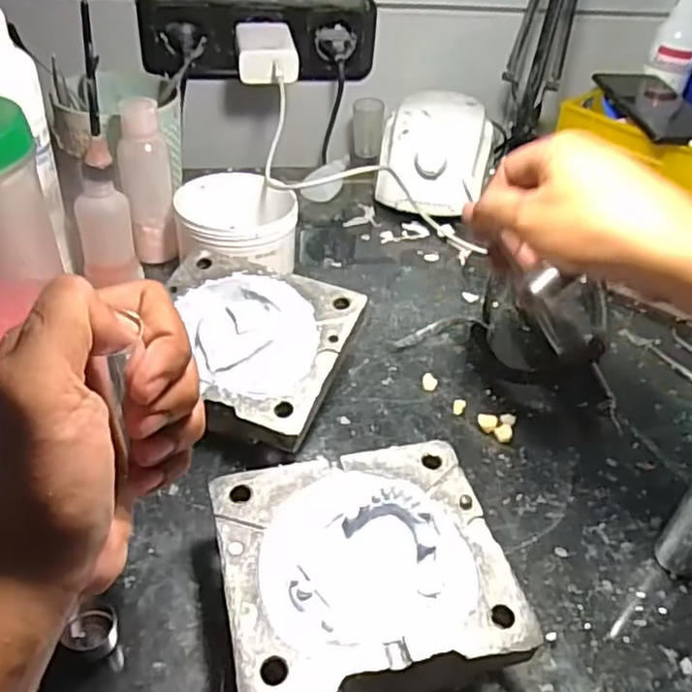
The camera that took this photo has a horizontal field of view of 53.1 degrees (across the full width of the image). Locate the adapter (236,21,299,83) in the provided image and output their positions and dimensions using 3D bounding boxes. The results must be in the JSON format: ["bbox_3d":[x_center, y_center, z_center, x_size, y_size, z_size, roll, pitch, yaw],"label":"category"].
[{"bbox_3d":[-0.072,-0.269,0.633,0.052,0.034,0.079,-2,40,-9],"label":"adapter"}]

